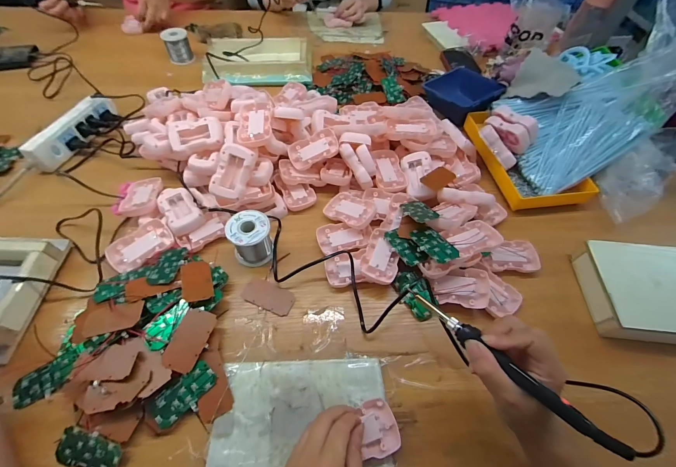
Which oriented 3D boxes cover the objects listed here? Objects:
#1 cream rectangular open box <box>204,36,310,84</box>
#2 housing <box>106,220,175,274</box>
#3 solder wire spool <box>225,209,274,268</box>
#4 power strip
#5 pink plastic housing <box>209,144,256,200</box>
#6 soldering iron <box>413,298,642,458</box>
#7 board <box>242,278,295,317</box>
[{"bbox_3d":[-0.199,-0.434,0.779,0.263,0.038,0.157,-5,57,-6],"label":"cream rectangular open box"},{"bbox_3d":[-0.301,0.018,0.469,0.054,0.014,0.088,40,63,22],"label":"housing"},{"bbox_3d":[-0.132,0.006,0.470,0.060,0.060,0.059,-13,58,-10],"label":"solder wire spool"},{"bbox_3d":[-0.517,-0.203,0.604,0.033,0.051,0.191,20,58,11],"label":"power strip"},{"bbox_3d":[-0.166,-0.097,0.486,0.050,0.014,0.085,21,93,-14],"label":"pink plastic housing"},{"bbox_3d":[0.153,0.118,0.284,0.016,0.015,0.194,-36,53,-23],"label":"soldering iron"},{"bbox_3d":[-0.102,0.092,0.454,0.078,0.006,0.039,20,58,11],"label":"board"}]

